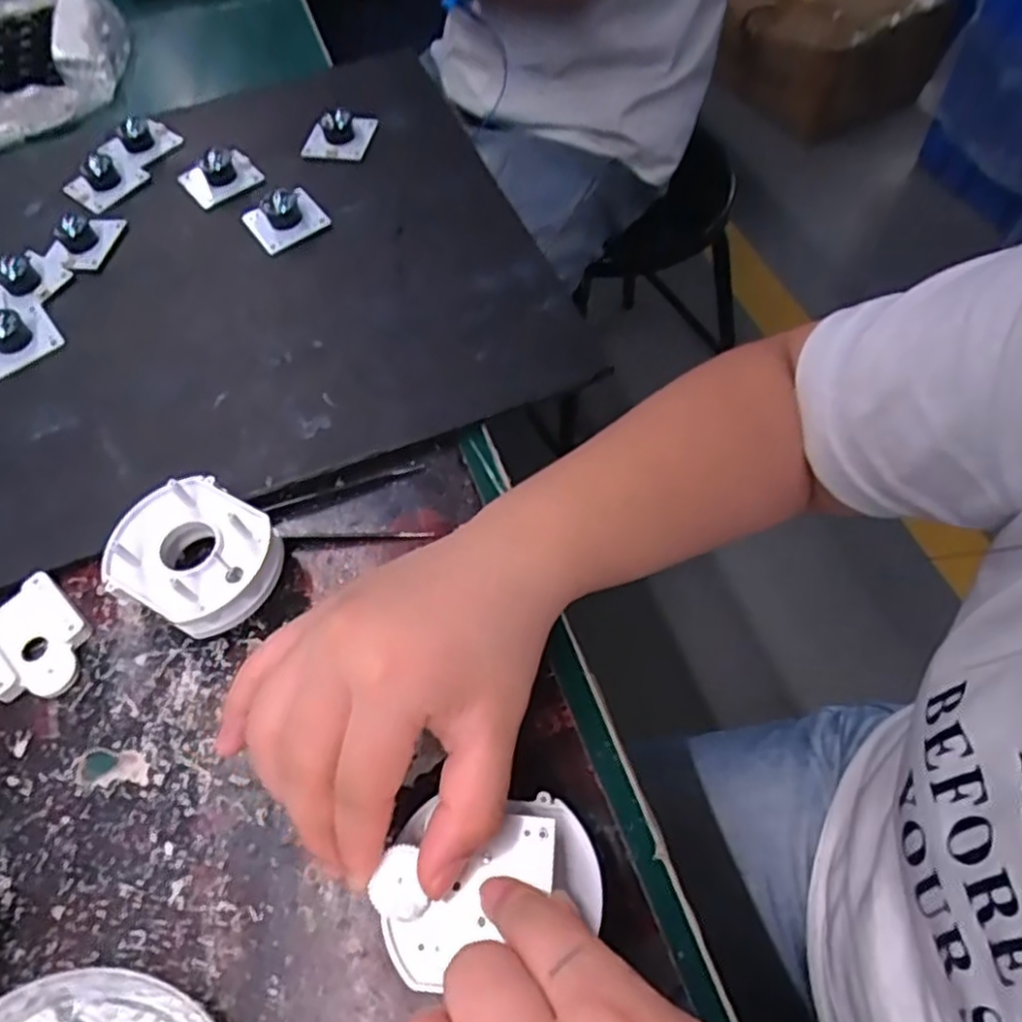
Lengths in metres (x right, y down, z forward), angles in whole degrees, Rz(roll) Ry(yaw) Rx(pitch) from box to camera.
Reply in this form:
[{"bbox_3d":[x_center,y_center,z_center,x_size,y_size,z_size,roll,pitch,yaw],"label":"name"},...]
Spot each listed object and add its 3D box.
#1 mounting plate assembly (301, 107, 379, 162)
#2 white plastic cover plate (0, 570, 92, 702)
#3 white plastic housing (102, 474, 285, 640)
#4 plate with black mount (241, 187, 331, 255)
[{"bbox_3d":[-0.117,-0.257,0.492,0.040,0.017,0.042,7,60,8],"label":"mounting plate assembly"},{"bbox_3d":[-0.209,0.058,0.319,0.054,0.007,0.044,38,68,23],"label":"white plastic cover plate"},{"bbox_3d":[-0.134,0.021,0.317,0.062,0.032,0.060,28,65,19],"label":"white plastic housing"},{"bbox_3d":[-0.139,-0.183,0.447,0.042,0.017,0.036,-34,63,-16],"label":"plate with black mount"}]

